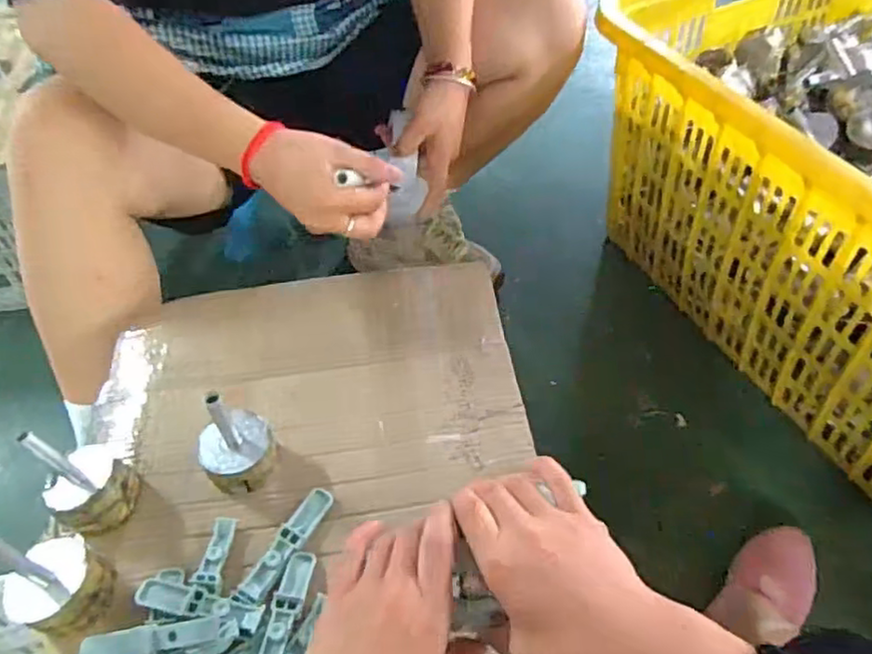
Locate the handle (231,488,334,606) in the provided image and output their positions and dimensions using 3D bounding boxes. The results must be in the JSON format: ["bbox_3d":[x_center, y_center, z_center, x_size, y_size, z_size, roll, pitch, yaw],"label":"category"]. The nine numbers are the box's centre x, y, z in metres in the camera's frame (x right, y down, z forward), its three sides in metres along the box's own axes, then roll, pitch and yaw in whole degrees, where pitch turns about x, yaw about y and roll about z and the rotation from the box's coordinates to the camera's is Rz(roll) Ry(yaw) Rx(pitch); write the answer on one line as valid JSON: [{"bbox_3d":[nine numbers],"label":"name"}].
[{"bbox_3d":[-0.119,0.174,0.534,0.023,0.015,0.106,20,55,21],"label":"handle"}]

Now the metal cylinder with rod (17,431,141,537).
[{"bbox_3d":[-0.285,0.123,0.535,0.062,0.094,0.064,-3,50,3],"label":"metal cylinder with rod"}]

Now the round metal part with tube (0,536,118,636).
[{"bbox_3d":[-0.288,0.186,0.493,0.063,0.083,0.064,21,55,21],"label":"round metal part with tube"}]

